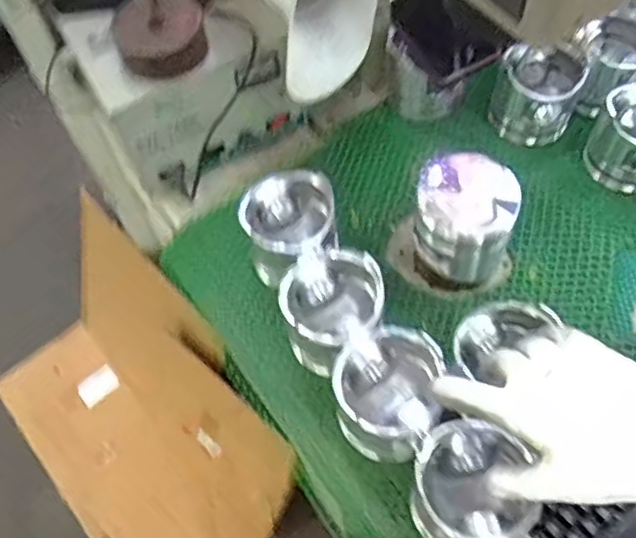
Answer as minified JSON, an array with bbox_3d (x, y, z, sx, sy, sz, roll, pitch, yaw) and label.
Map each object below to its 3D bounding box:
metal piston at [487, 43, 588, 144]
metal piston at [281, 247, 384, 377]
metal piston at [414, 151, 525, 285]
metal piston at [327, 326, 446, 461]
[{"bbox_3d":[0.247,-0.196,0.736,0.090,0.092,0.091,-2,59,3],"label":"metal piston"},{"bbox_3d":[0.015,0.037,0.595,0.088,0.084,0.092,-2,59,3],"label":"metal piston"},{"bbox_3d":[0.137,-0.042,0.612,0.091,0.118,0.081,17,62,14],"label":"metal piston"},{"bbox_3d":[0.061,0.108,0.555,0.089,0.078,0.090,5,59,7],"label":"metal piston"}]

